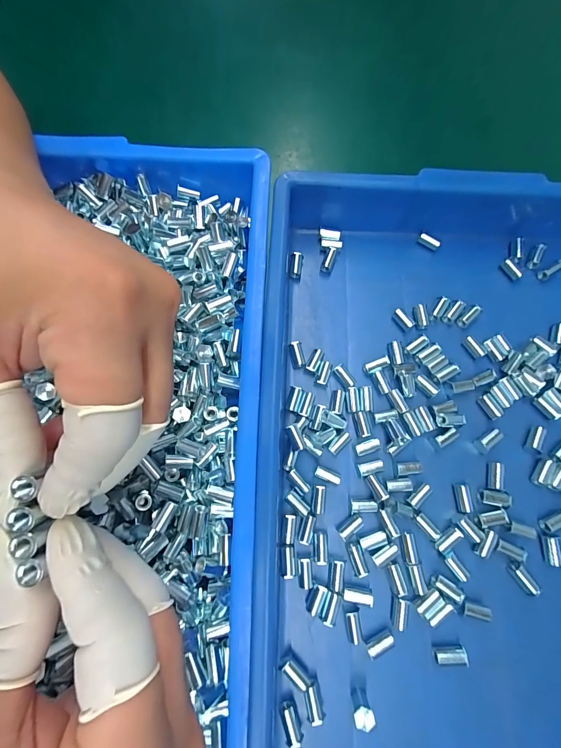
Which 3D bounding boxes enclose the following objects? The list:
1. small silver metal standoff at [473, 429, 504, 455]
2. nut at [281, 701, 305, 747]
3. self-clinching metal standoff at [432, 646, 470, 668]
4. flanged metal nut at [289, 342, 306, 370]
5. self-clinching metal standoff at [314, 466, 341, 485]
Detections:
[{"bbox_3d":[0.137,0.044,0.220,0.018,0.006,0.010,-30,79,-7],"label":"small silver metal standoff"},{"bbox_3d":[0.006,0.192,0.186,0.009,0.009,0.019,-12,78,-3],"label":"nut"},{"bbox_3d":[0.097,0.161,0.191,0.018,0.006,0.007,-4,77,-1],"label":"self-clinching metal standoff"},{"bbox_3d":[0.012,-0.013,0.237,0.010,0.008,0.019,-10,77,-2],"label":"flanged metal nut"},{"bbox_3d":[0.030,0.065,0.216,0.017,0.007,0.007,20,78,4],"label":"self-clinching metal standoff"}]

